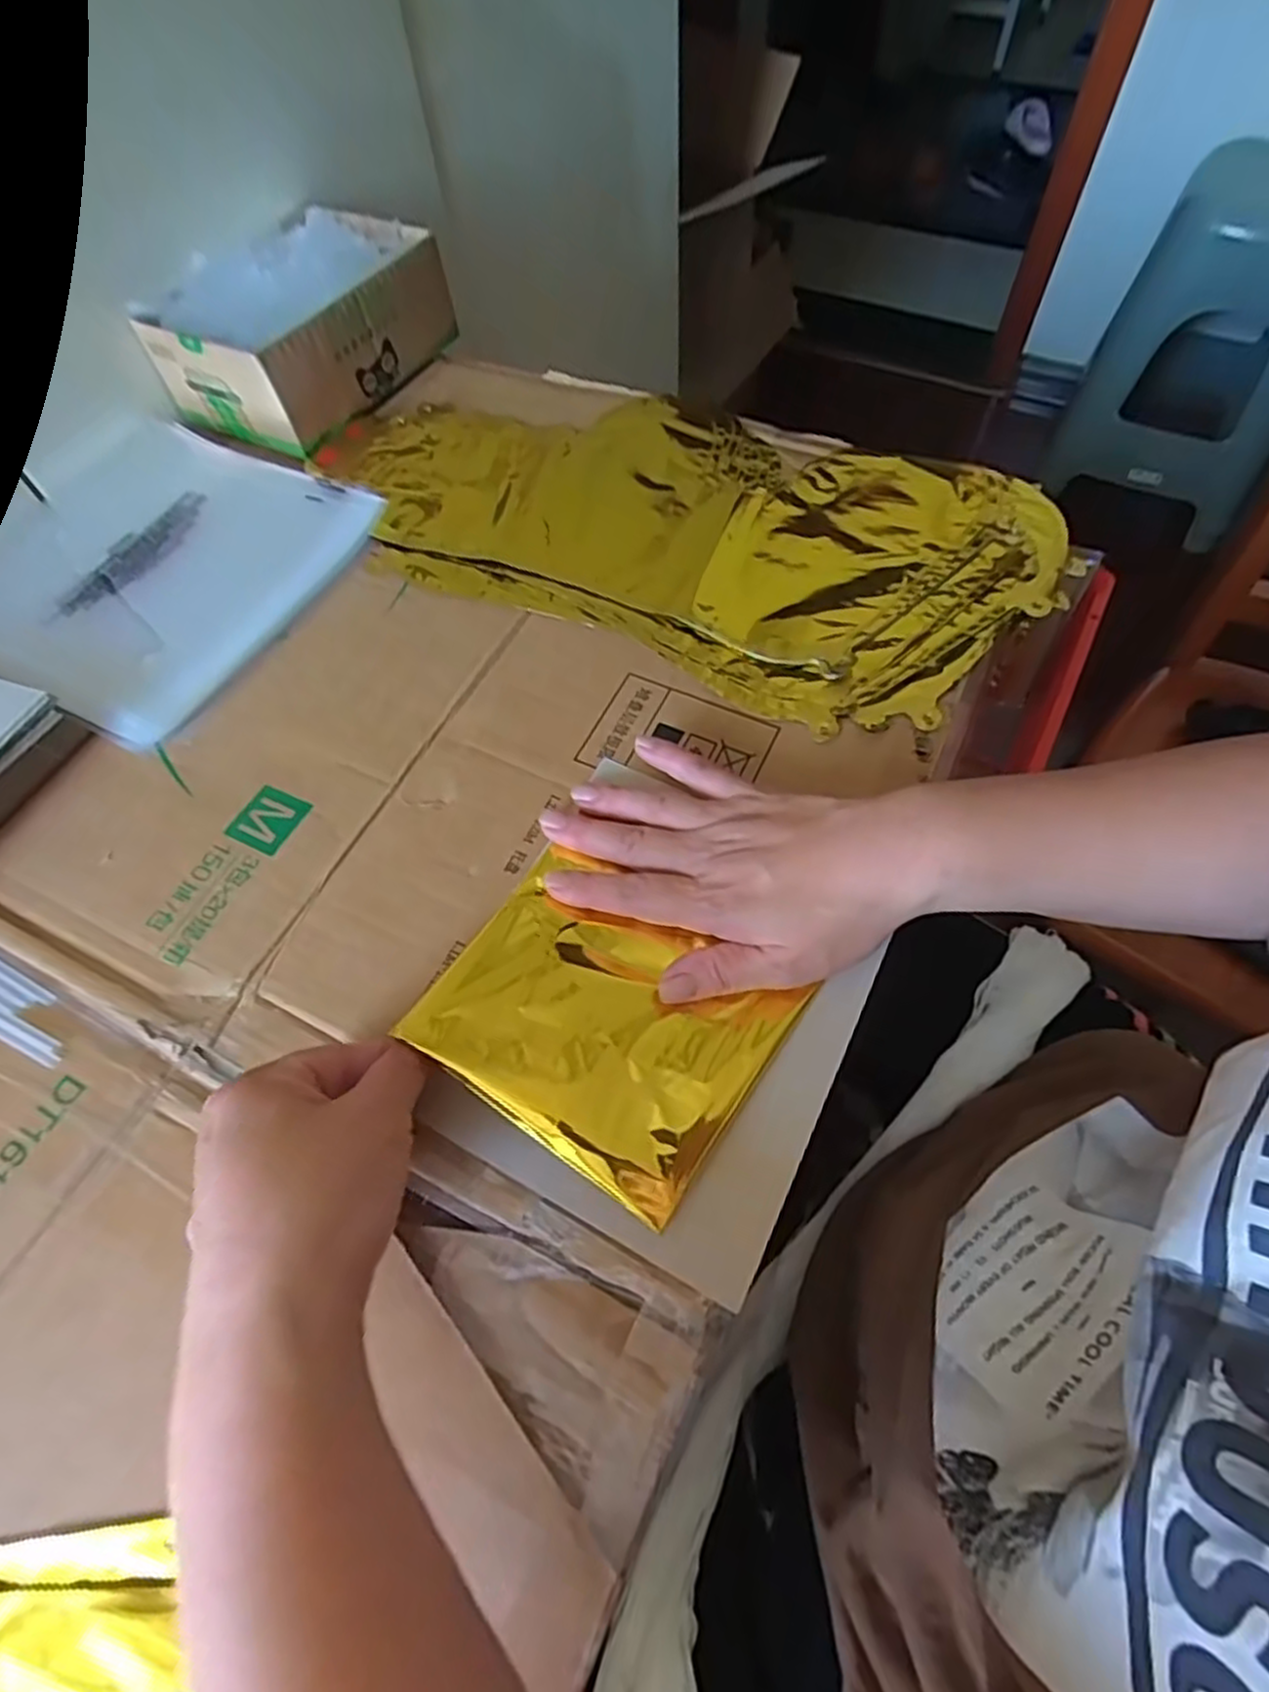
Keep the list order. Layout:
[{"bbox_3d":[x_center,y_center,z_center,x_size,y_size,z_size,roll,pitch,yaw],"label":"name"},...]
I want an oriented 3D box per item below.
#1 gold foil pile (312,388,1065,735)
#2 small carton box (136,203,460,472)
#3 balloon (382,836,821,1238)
[{"bbox_3d":[0.018,-0.207,0.481,0.446,0.029,0.225,23,65,15],"label":"gold foil pile"},{"bbox_3d":[-0.232,-0.370,0.538,0.125,0.065,0.180,28,67,17],"label":"small carton box"},{"bbox_3d":[-0.014,0.070,0.318,0.133,0.027,0.107,29,67,18],"label":"balloon"}]

